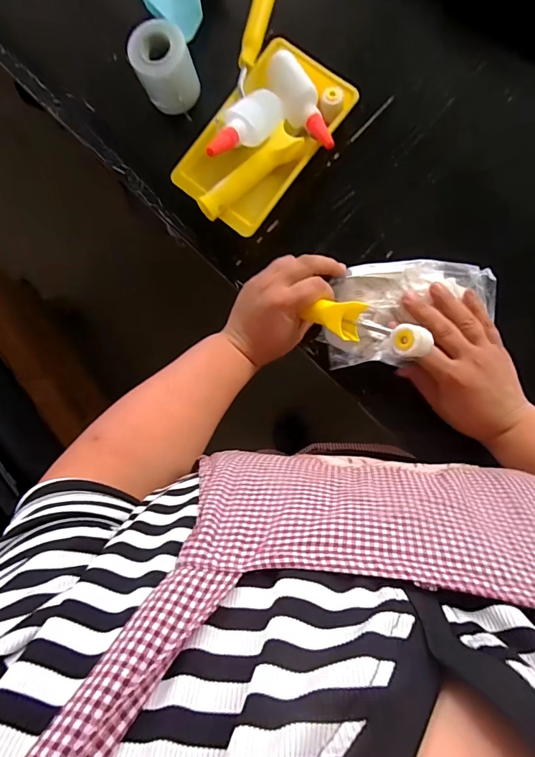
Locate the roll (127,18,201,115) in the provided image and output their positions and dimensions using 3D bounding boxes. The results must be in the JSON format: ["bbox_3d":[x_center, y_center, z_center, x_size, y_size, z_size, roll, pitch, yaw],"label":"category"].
[{"bbox_3d":[-0.114,-0.349,0.477,0.060,0.069,0.060,0,88,8],"label":"roll"}]

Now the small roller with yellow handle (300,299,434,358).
[{"bbox_3d":[0.087,-0.048,0.372,0.127,0.032,0.034,30,92,50],"label":"small roller with yellow handle"}]

